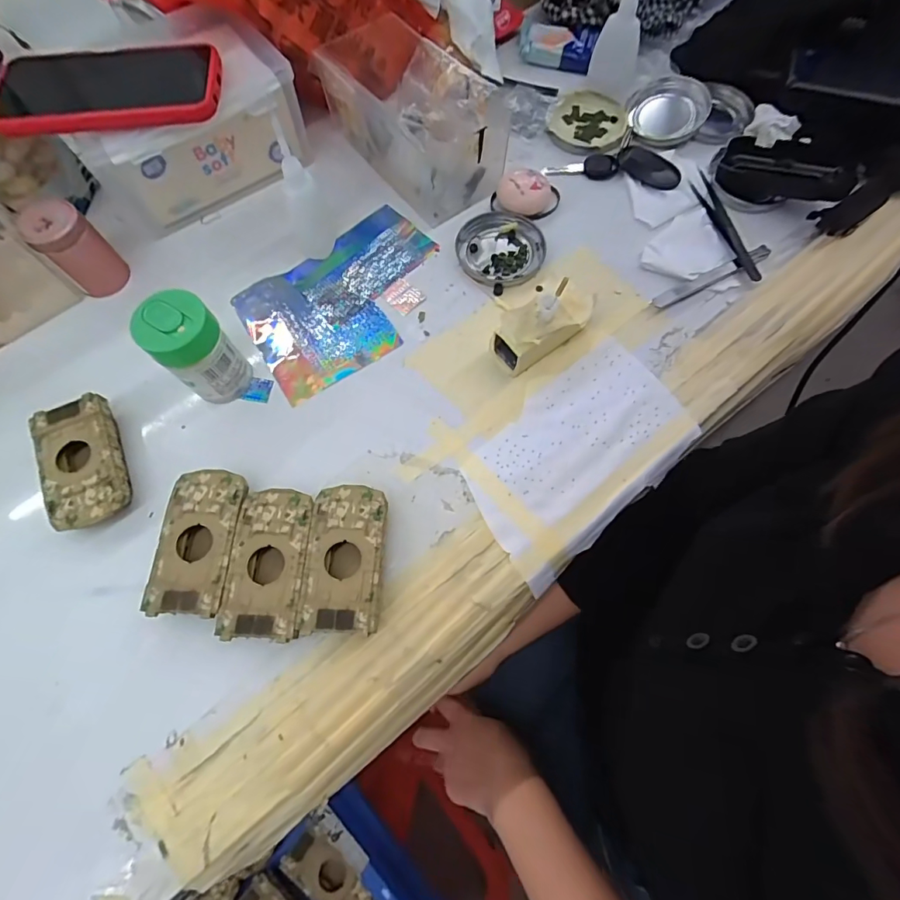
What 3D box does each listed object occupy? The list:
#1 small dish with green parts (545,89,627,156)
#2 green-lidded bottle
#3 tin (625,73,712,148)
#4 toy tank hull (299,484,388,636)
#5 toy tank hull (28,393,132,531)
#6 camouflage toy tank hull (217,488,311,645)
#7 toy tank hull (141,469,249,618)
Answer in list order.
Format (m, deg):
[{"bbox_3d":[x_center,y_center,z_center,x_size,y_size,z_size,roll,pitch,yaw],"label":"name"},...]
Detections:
[{"bbox_3d":[0.142,-0.337,0.472,0.074,0.013,0.084,20,72,7],"label":"small dish with green parts"},{"bbox_3d":[-0.185,-0.071,0.340,0.044,0.084,0.047,0,70,0],"label":"green-lidded bottle"},{"bbox_3d":[0.219,-0.344,0.462,0.075,0.016,0.084,27,73,9],"label":"tin"},{"bbox_3d":[-0.070,0.073,0.314,0.049,0.028,0.096,1,70,0],"label":"toy tank hull"},{"bbox_3d":[-0.269,0.011,0.341,0.054,0.026,0.097,-24,72,-8],"label":"toy tank hull"},{"bbox_3d":[-0.121,0.077,0.316,0.050,0.028,0.096,2,70,1],"label":"camouflage toy tank hull"},{"bbox_3d":[-0.172,0.064,0.321,0.050,0.029,0.096,3,70,1],"label":"toy tank hull"}]

